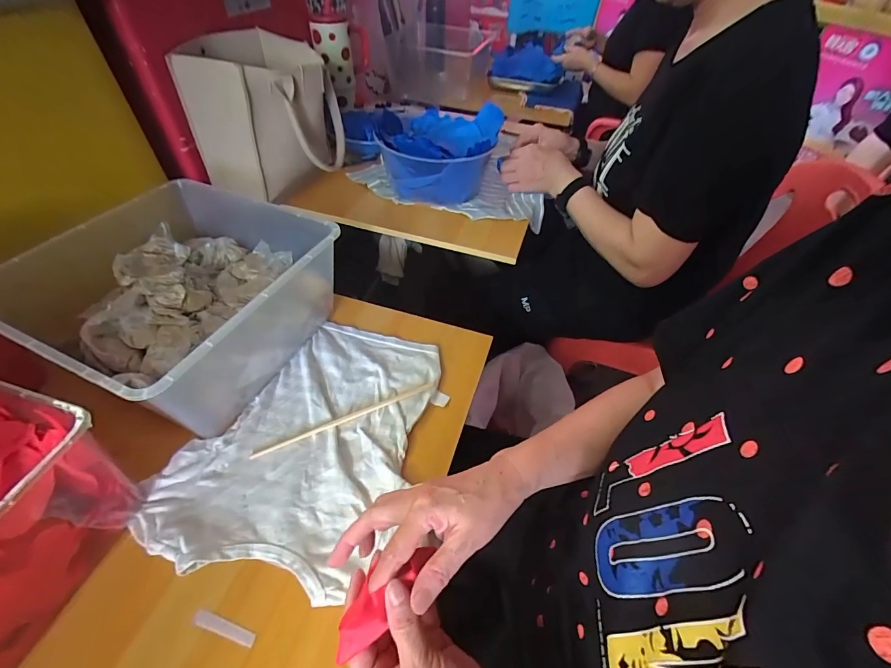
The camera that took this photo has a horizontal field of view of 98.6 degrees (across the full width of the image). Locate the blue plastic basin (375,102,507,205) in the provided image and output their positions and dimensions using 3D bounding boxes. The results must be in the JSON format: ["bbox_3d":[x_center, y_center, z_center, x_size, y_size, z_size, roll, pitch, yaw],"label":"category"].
[{"bbox_3d":[-0.015,-0.336,0.729,0.204,0.124,0.223,2,48,-2],"label":"blue plastic basin"}]

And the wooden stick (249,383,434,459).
[{"bbox_3d":[-0.119,0.101,0.467,0.223,0.006,0.009,-18,52,-19],"label":"wooden stick"}]

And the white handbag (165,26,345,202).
[{"bbox_3d":[-0.316,-0.383,0.676,0.214,0.194,0.195,17,49,11],"label":"white handbag"}]

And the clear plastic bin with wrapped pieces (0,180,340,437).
[{"bbox_3d":[-0.331,-0.046,0.496,0.299,0.139,0.293,21,50,14],"label":"clear plastic bin with wrapped pieces"}]

